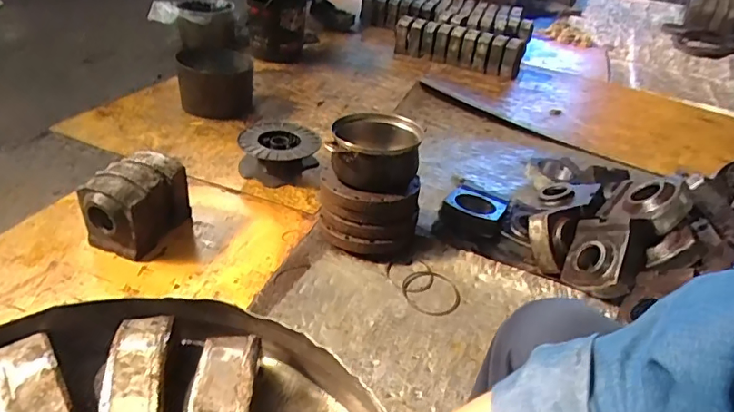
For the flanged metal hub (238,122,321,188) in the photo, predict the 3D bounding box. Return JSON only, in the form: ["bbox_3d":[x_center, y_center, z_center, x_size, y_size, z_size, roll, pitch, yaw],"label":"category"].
[{"bbox_3d":[-0.278,-0.169,1.601,0.249,0.128,0.229,0,36,0],"label":"flanged metal hub"}]

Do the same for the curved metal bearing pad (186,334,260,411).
[{"bbox_3d":[-0.149,0.198,0.529,0.064,0.026,0.153,5,35,-6],"label":"curved metal bearing pad"}]

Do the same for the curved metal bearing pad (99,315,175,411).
[{"bbox_3d":[-0.246,0.180,0.544,0.061,0.029,0.156,-1,36,-15],"label":"curved metal bearing pad"}]

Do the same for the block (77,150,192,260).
[{"bbox_3d":[-0.579,-0.008,1.292,0.184,0.181,0.245,15,36,16],"label":"block"}]

